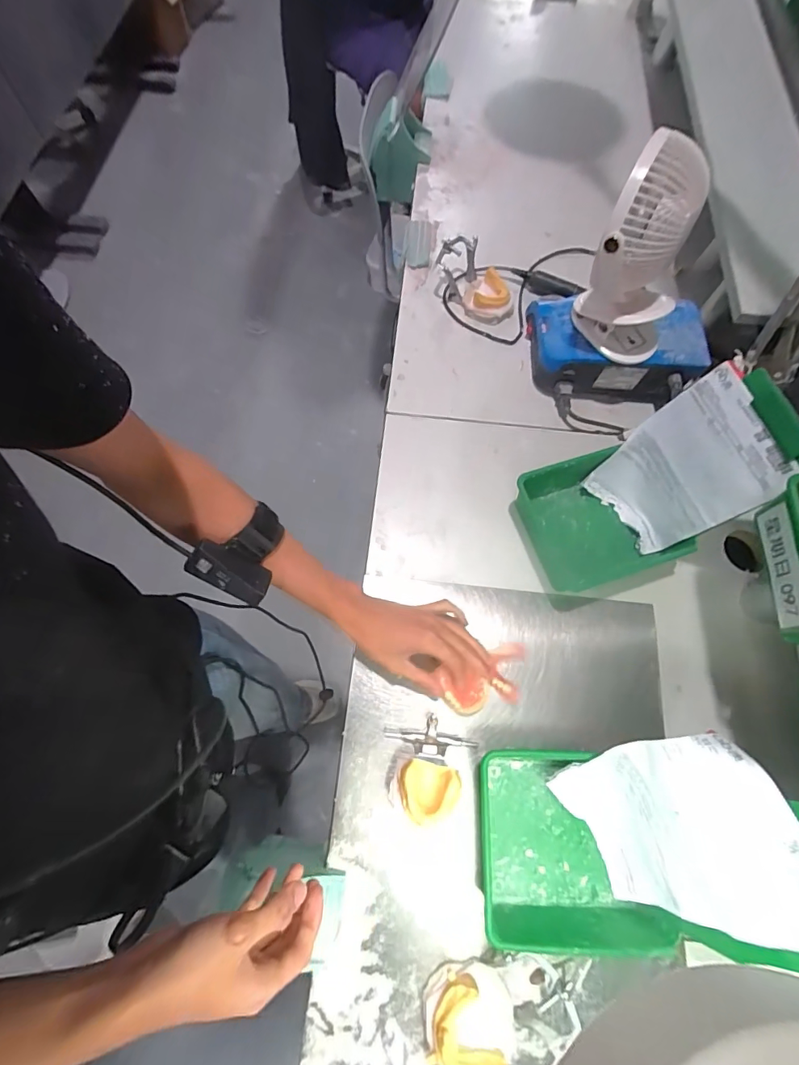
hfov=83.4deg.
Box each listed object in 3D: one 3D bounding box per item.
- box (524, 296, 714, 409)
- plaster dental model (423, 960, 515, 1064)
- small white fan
[{"bbox_3d":[0.307,-0.272,0.646,0.223,0.076,0.155,0,69,0],"label":"box"},{"bbox_3d":[0.064,0.440,0.401,0.082,0.038,0.073,4,69,1],"label":"plaster dental model"},{"bbox_3d":[0.283,-0.303,0.515,0.118,0.190,0.106,27,71,8],"label":"small white fan"}]

